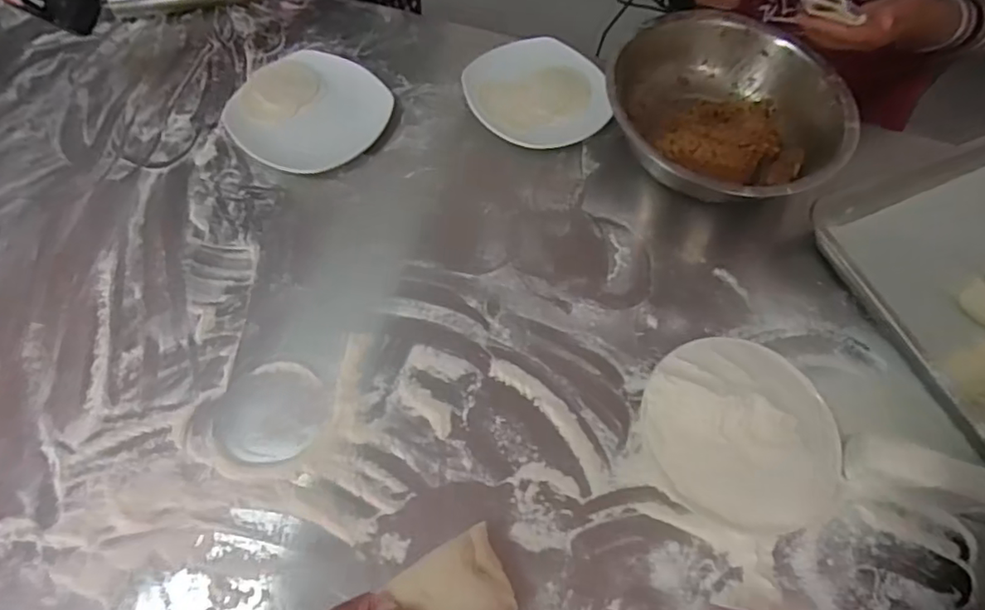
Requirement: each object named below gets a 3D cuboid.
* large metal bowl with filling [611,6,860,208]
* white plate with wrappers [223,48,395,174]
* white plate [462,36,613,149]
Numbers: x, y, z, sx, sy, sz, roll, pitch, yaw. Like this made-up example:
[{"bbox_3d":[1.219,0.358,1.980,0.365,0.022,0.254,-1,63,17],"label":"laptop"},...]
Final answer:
[{"bbox_3d":[0.282,-0.232,0.717,0.278,0.083,0.250,34,66,14],"label":"large metal bowl with filling"},{"bbox_3d":[-0.233,-0.248,0.731,0.177,0.023,0.194,1,63,-3],"label":"white plate with wrappers"},{"bbox_3d":[0.060,-0.277,0.758,0.174,0.027,0.163,1,63,-3],"label":"white plate"}]

